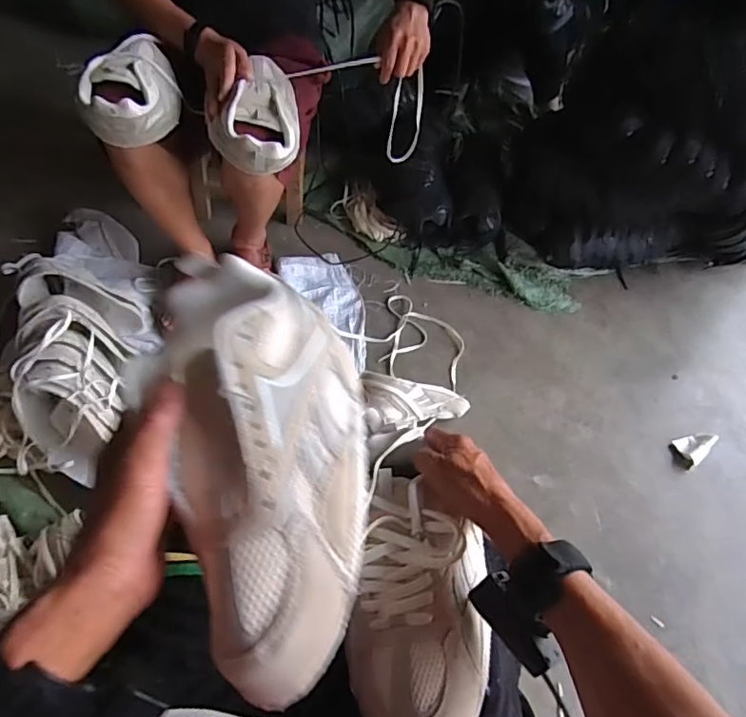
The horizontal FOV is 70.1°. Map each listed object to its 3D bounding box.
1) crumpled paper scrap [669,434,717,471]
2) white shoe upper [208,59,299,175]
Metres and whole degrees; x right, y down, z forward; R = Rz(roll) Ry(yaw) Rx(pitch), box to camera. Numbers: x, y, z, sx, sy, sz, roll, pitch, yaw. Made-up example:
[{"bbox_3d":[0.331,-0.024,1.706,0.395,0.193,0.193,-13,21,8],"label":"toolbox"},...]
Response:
[{"bbox_3d":[0.765,0.205,1.265,0.111,0.056,0.073,-28,62,-26],"label":"crumpled paper scrap"},{"bbox_3d":[-0.212,-0.449,0.958,0.145,0.102,0.258,2,53,-7],"label":"white shoe upper"}]

